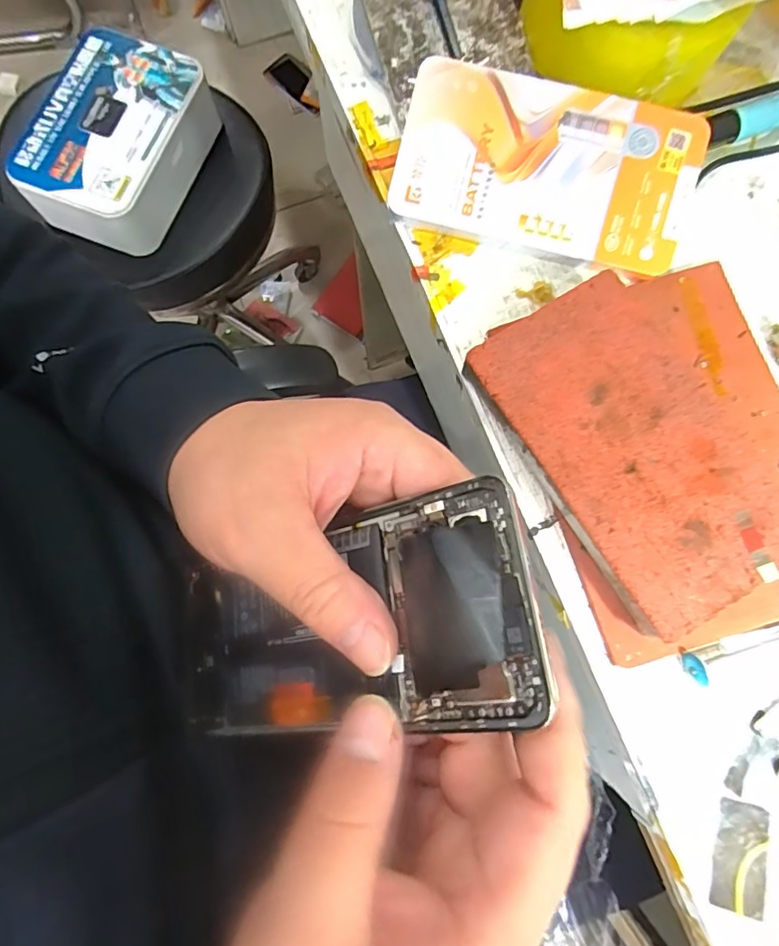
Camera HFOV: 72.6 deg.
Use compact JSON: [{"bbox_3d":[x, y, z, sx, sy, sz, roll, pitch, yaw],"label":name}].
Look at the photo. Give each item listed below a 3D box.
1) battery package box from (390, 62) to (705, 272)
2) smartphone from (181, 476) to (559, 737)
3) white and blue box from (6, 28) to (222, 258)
[{"bbox_3d":[0.090,-0.178,0.308,0.165,0.009,0.088,15,98,2],"label":"battery package box"},{"bbox_3d":[-0.025,0.056,0.193,0.158,0.008,0.071,-19,69,30],"label":"smartphone"},{"bbox_3d":[-0.328,-0.381,0.625,0.182,0.069,0.242,15,80,3],"label":"white and blue box"}]

